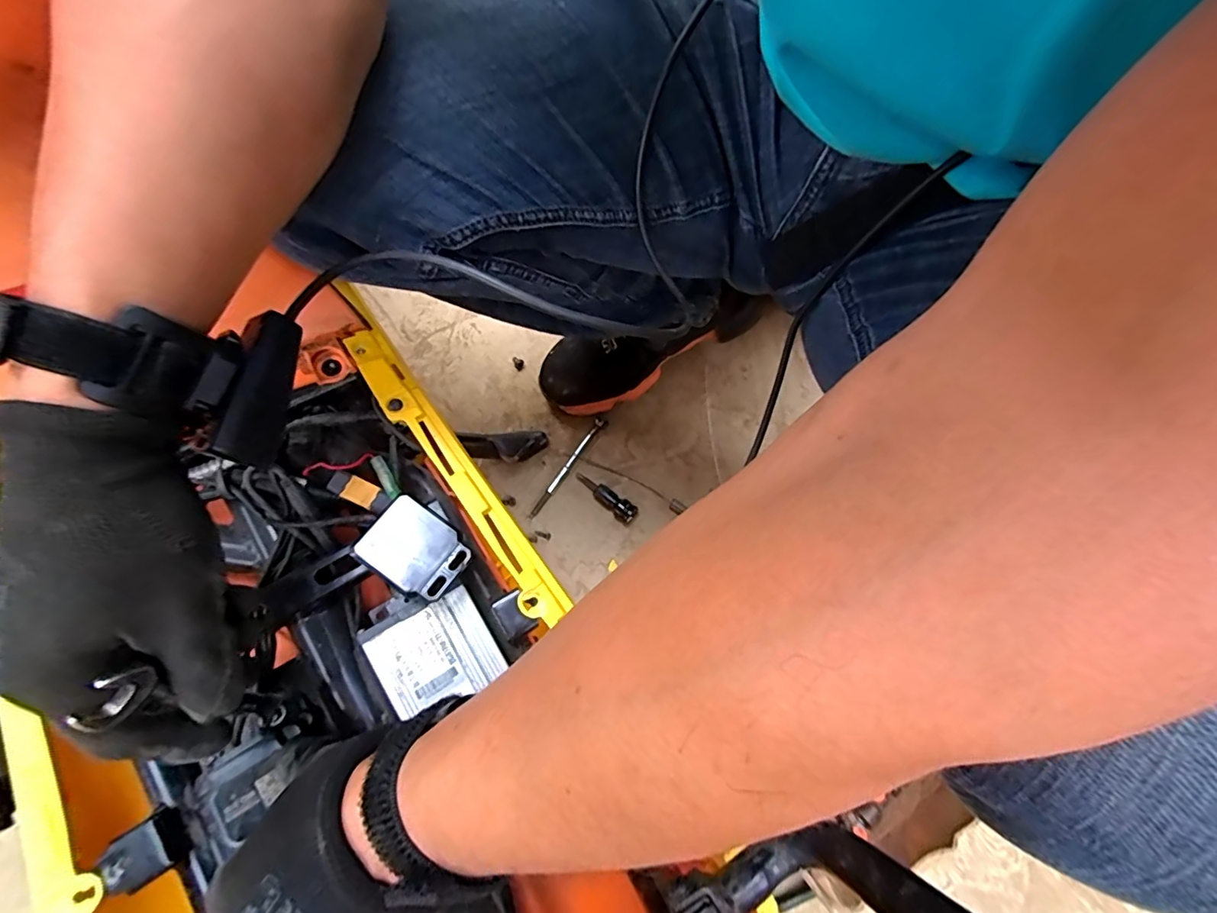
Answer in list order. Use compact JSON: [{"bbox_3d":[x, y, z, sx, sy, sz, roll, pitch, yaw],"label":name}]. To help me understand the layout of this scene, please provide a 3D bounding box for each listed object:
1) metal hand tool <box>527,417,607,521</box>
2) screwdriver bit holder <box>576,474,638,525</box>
[{"bbox_3d":[-0.045,0.013,0.586,0.013,0.006,0.138,32,74,10],"label":"metal hand tool"},{"bbox_3d":[-0.005,0.044,0.573,0.077,0.021,0.020,36,75,11],"label":"screwdriver bit holder"}]

